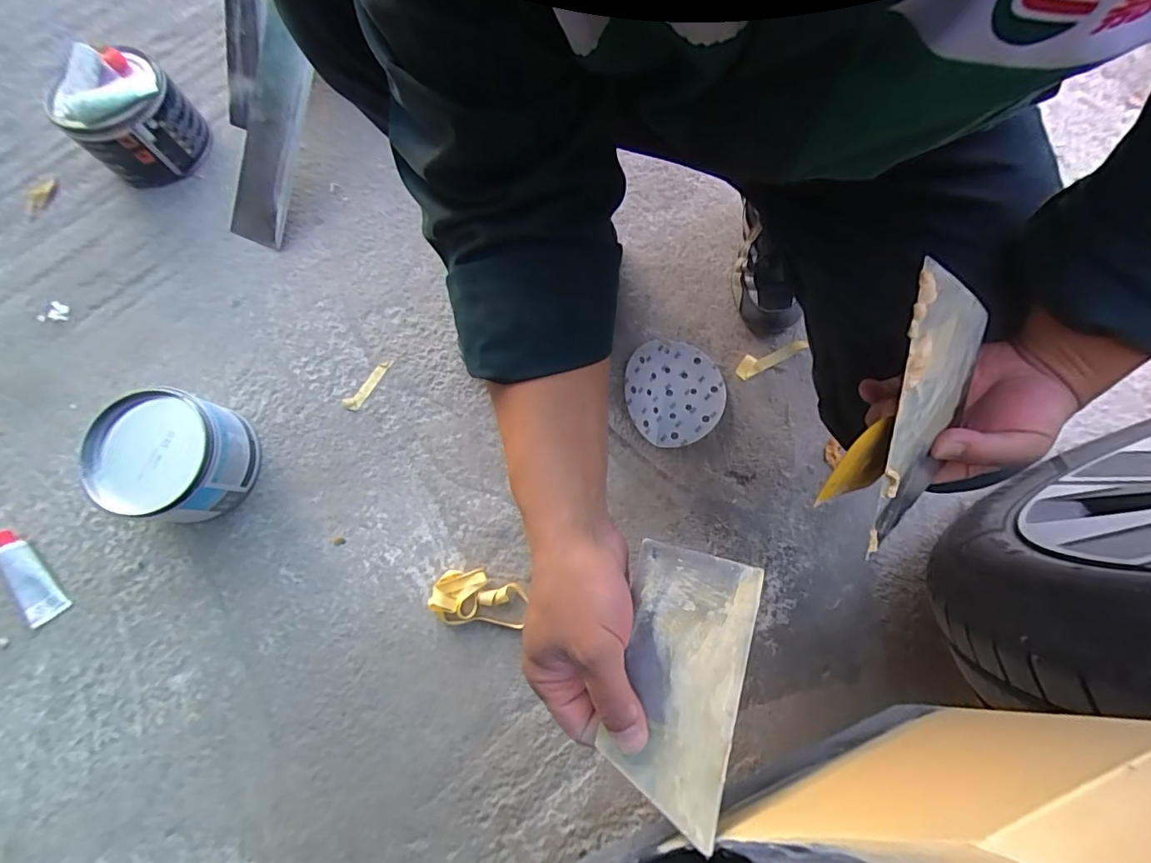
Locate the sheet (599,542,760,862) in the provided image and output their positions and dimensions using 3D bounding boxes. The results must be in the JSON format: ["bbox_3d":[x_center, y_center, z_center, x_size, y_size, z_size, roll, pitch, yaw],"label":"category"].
[{"bbox_3d":[0.058,0.139,0.285,0.071,0.004,0.140,10,75,26],"label":"sheet"}]

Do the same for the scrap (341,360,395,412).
[{"bbox_3d":[-0.280,-0.064,0.675,0.020,0.006,0.086,37,80,10],"label":"scrap"}]

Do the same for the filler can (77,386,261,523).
[{"bbox_3d":[-0.488,0.030,0.602,0.142,0.091,0.146,0,76,2],"label":"filler can"}]

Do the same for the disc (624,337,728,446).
[{"bbox_3d":[0.132,-0.053,0.664,0.126,0.009,0.144,-1,76,1],"label":"disc"}]

